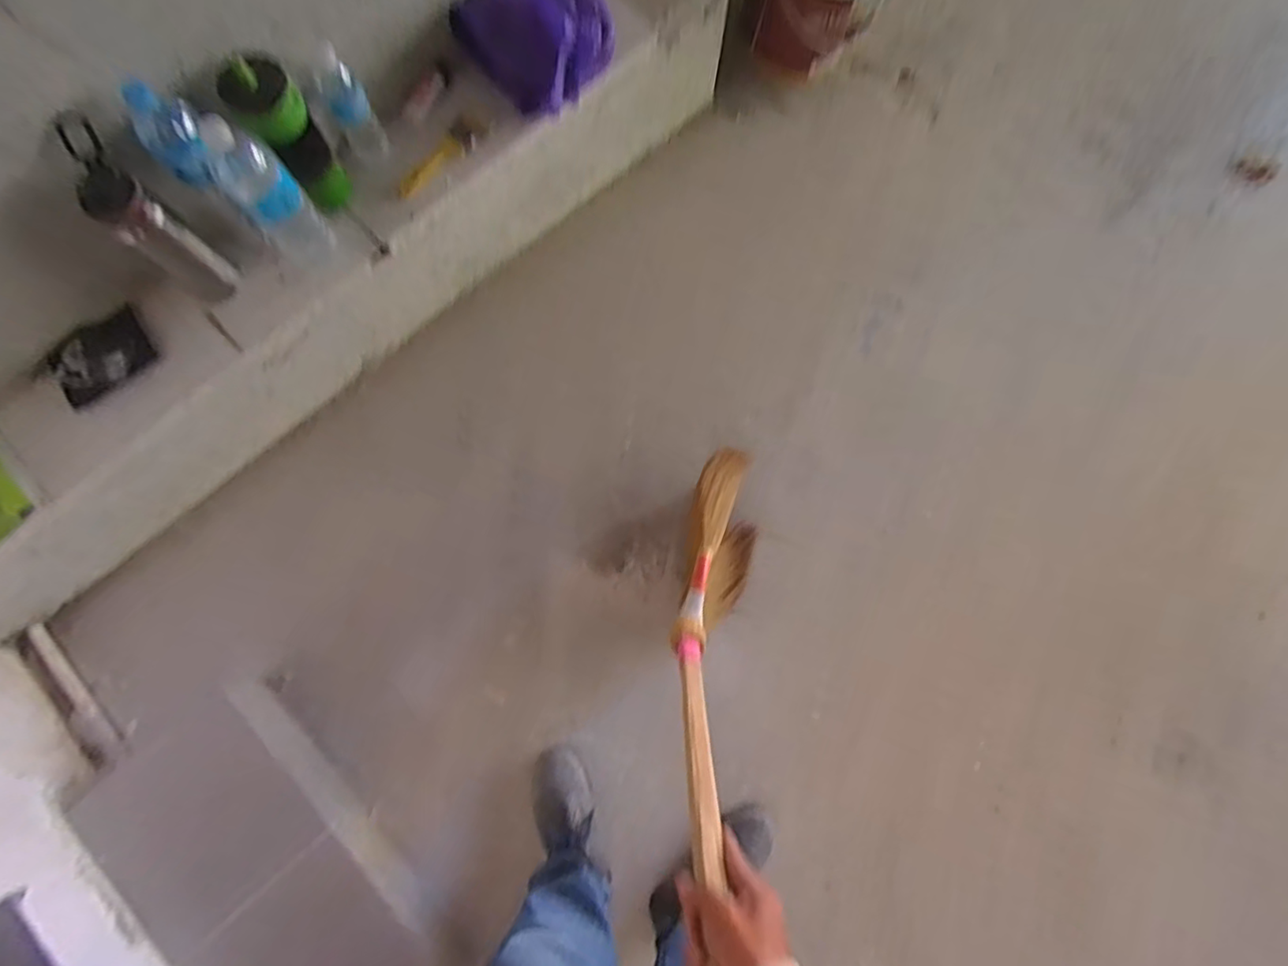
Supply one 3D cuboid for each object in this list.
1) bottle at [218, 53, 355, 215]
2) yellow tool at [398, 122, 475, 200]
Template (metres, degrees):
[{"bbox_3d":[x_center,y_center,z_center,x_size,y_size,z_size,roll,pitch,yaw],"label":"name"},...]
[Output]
[{"bbox_3d":[-0.469,-0.463,0.835,0.084,0.215,0.092,-38,83,-7],"label":"bottle"},{"bbox_3d":[-0.324,-0.501,0.960,0.041,0.022,0.154,36,82,5],"label":"yellow tool"}]

